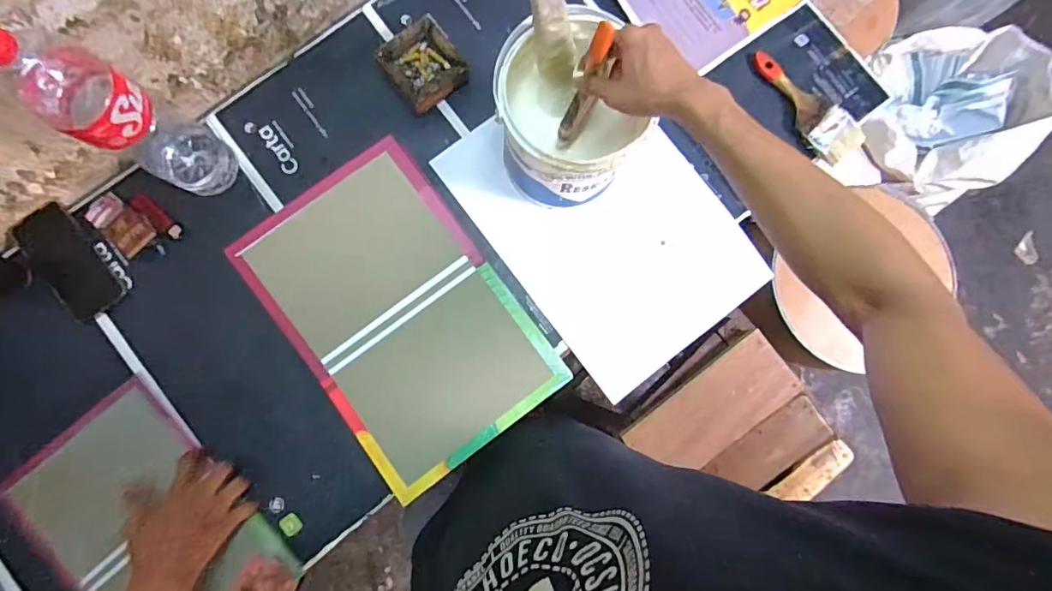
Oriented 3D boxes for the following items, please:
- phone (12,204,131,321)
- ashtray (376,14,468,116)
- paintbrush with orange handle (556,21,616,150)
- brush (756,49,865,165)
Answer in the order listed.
[{"bbox_3d":[-0.656,-0.049,0.701,0.082,0.008,0.175,-41,87,-6],"label":"phone"},{"bbox_3d":[-0.153,-0.340,0.733,0.107,0.050,0.110,-37,87,-6],"label":"ashtray"},{"bbox_3d":[0.062,-0.214,0.540,0.027,0.206,0.016,24,73,-1],"label":"paintbrush with orange handle"},{"bbox_3d":[0.429,-0.298,0.747,0.065,0.027,0.202,-37,87,-6],"label":"brush"}]

